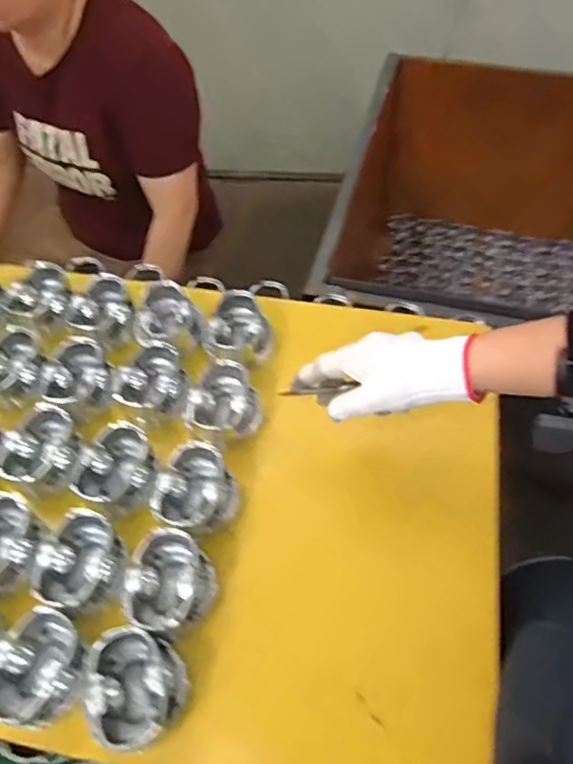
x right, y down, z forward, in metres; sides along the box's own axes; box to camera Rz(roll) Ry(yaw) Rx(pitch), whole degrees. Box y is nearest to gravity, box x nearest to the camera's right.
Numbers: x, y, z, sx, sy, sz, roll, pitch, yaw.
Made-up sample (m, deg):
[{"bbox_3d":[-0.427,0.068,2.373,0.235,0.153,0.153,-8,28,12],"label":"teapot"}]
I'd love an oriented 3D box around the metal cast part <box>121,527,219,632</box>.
[{"bbox_3d":[-0.101,0.178,0.499,0.070,0.049,0.084,13,57,10],"label":"metal cast part"}]

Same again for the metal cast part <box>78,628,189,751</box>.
[{"bbox_3d":[-0.122,0.240,0.449,0.072,0.037,0.079,0,56,1],"label":"metal cast part"}]

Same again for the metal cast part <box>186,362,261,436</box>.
[{"bbox_3d":[-0.067,0.027,0.603,0.071,0.053,0.085,29,61,19],"label":"metal cast part"}]

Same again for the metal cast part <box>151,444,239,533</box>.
[{"bbox_3d":[-0.087,0.108,0.547,0.073,0.050,0.081,33,62,21],"label":"metal cast part"}]

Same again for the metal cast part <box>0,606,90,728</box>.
[{"bbox_3d":[-0.200,0.231,0.454,0.076,0.035,0.081,0,56,1],"label":"metal cast part"}]

